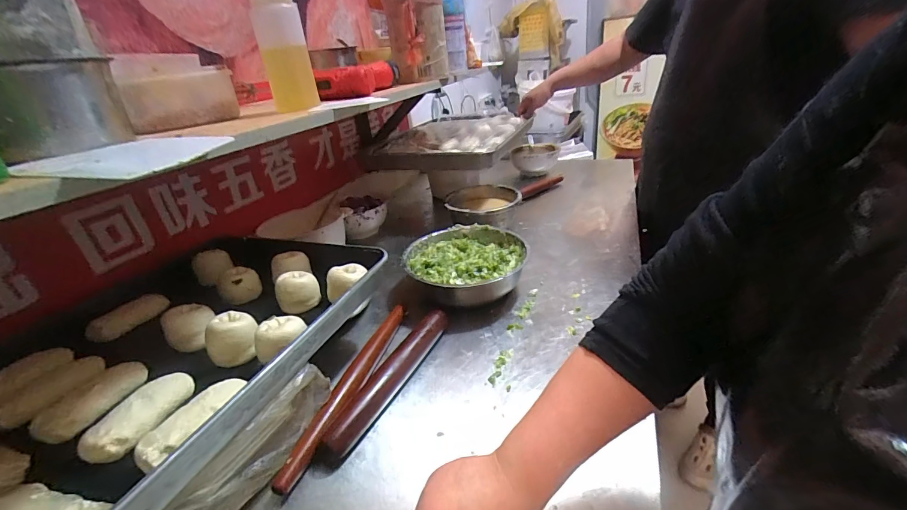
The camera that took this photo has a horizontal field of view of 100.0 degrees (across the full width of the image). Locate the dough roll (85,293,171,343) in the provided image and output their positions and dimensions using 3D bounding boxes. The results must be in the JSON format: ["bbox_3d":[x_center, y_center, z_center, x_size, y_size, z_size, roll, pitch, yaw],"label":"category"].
[{"bbox_3d":[-0.477,0.088,0.564,0.026,0.030,0.102,4,30,20],"label":"dough roll"}]

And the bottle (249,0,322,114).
[{"bbox_3d":[-0.255,-0.312,0.576,0.071,0.178,0.083,-15,29,-15],"label":"bottle"}]

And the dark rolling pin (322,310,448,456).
[{"bbox_3d":[-0.082,0.162,0.541,0.041,0.033,0.249,8,32,27],"label":"dark rolling pin"}]

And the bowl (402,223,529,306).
[{"bbox_3d":[0.023,0.020,0.742,0.225,0.067,0.230,-5,28,3],"label":"bowl"}]

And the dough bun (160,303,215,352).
[{"bbox_3d":[-0.341,0.094,0.494,0.056,0.044,0.056,-26,34,-32],"label":"dough bun"}]

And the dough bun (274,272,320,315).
[{"bbox_3d":[-0.225,0.052,0.556,0.053,0.049,0.053,-12,28,-9],"label":"dough bun"}]

